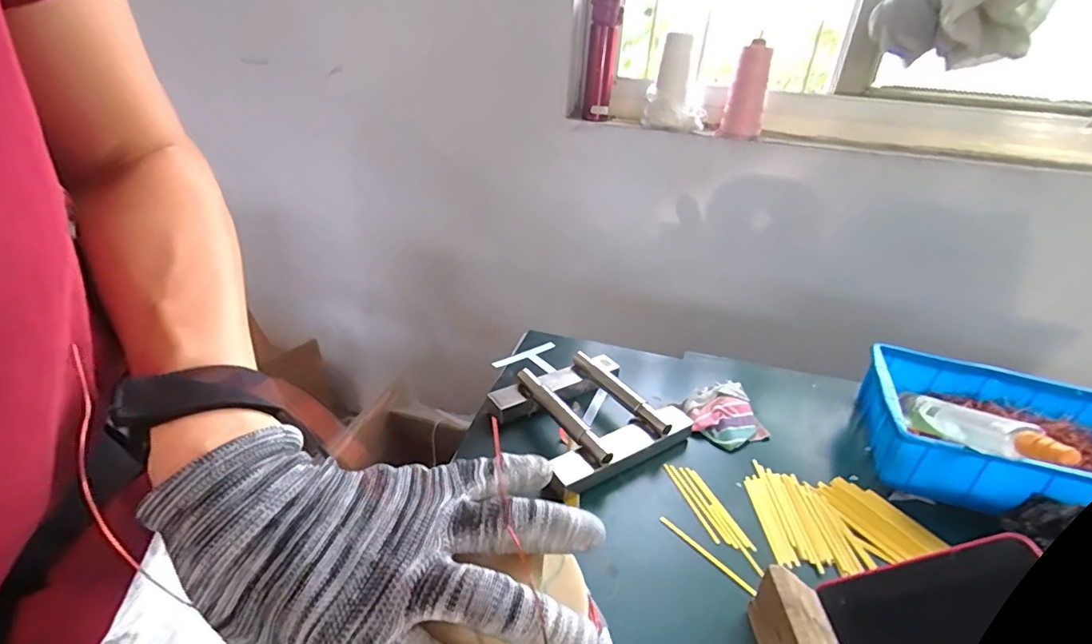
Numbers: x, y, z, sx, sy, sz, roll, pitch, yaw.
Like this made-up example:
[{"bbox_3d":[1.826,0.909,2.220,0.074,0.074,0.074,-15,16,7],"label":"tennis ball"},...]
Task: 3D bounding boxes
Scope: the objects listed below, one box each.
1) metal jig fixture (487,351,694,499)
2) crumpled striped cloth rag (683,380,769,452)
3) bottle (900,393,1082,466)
[{"bbox_3d":[0.055,0.112,0.648,0.189,0.049,0.184,-16,35,-31],"label":"metal jig fixture"},{"bbox_3d":[0.231,0.124,0.669,0.088,0.035,0.092,-3,30,-11],"label":"crumpled striped cloth rag"},{"bbox_3d":[0.443,0.113,0.522,0.025,0.038,0.184,1,4,-4],"label":"bottle"}]

